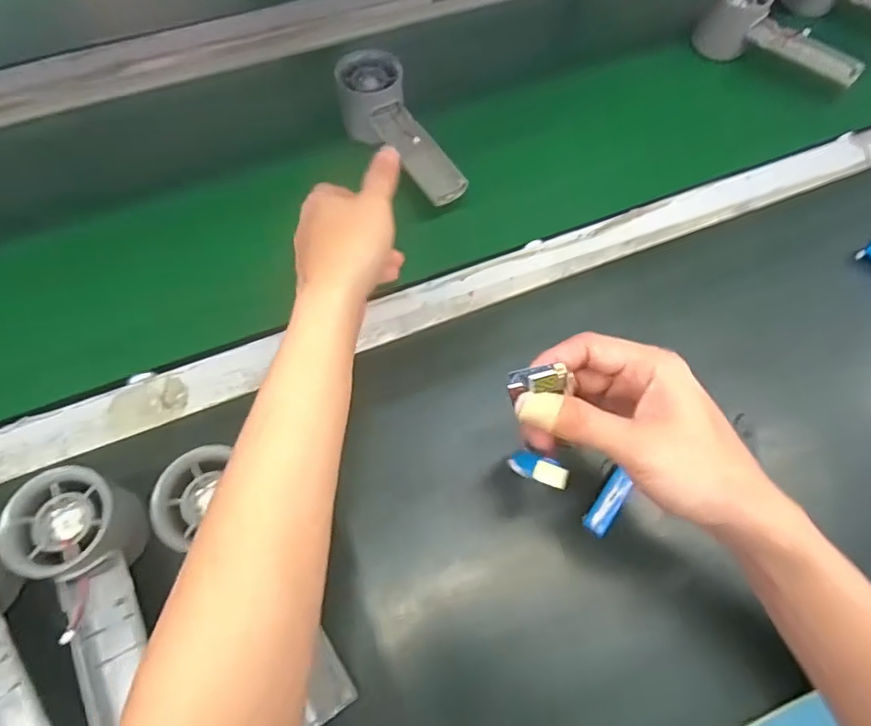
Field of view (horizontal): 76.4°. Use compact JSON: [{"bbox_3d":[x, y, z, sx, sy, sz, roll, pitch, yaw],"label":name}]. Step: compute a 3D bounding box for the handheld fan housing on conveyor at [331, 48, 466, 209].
[{"bbox_3d":[-0.032,-0.197,0.471,0.056,0.046,0.158,-24,67,-13],"label":"handheld fan housing on conveyor"}]

